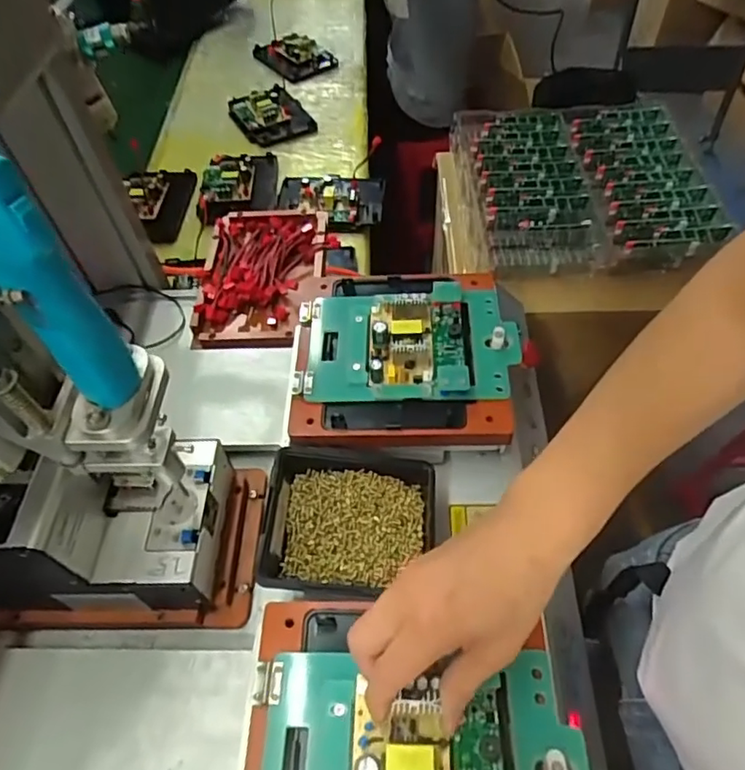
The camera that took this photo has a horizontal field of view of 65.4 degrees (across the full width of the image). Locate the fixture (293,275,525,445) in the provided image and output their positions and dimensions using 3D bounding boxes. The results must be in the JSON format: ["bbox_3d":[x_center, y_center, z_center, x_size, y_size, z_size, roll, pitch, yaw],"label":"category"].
[{"bbox_3d":[0.029,-0.038,0.554,0.206,0.039,0.198,-1,55,2],"label":"fixture"}]

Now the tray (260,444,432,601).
[{"bbox_3d":[-0.018,0.113,0.483,0.135,0.039,0.118,2,55,4],"label":"tray"}]

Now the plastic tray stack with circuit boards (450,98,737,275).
[{"bbox_3d":[0.323,-0.315,0.897,0.360,0.080,0.373,-2,55,1],"label":"plastic tray stack with circuit boards"}]

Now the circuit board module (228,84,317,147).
[{"bbox_3d":[-0.211,-0.555,1.186,0.138,0.045,0.192,-27,58,-16],"label":"circuit board module"}]

